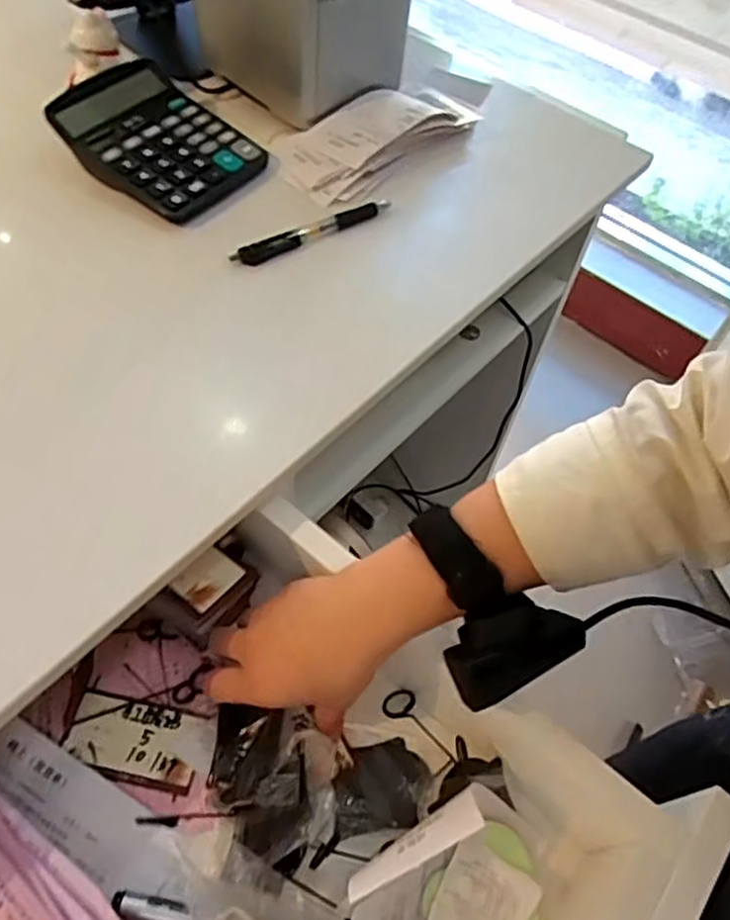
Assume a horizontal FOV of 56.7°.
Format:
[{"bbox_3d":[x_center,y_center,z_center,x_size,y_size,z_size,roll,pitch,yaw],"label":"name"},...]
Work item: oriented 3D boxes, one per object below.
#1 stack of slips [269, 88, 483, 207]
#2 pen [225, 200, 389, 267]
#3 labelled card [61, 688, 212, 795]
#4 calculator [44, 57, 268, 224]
[{"bbox_3d":[0.006,-0.292,0.603,0.184,0.036,0.096,-36,65,-25],"label":"stack of slips"},{"bbox_3d":[-0.041,-0.180,0.533,0.139,0.014,0.014,-27,62,-22],"label":"pen"},{"bbox_3d":[-0.145,0.181,0.435,0.091,0.004,0.047,13,55,3],"label":"labelled card"},{"bbox_3d":[-0.169,-0.262,0.554,0.148,0.041,0.116,32,59,16],"label":"calculator"}]

